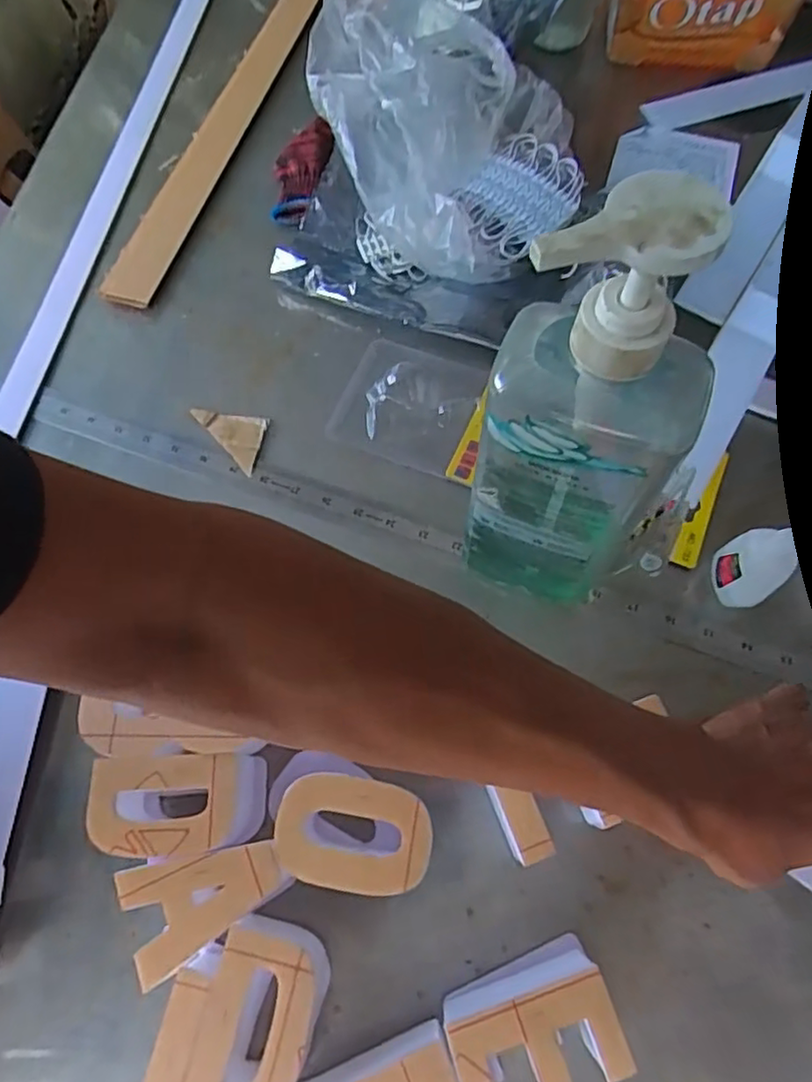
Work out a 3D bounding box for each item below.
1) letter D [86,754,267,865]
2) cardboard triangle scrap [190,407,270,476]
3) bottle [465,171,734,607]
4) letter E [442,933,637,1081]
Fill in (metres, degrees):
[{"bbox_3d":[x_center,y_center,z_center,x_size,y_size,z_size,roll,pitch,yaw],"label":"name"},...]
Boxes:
[{"bbox_3d":[-0.133,0.159,0.394,0.086,0.058,0.054,-6,67,0],"label":"letter D"},{"bbox_3d":[-0.129,-0.087,0.512,0.038,0.005,0.071,-40,73,-14],"label":"cardboard triangle scrap"},{"bbox_3d":[0.083,-0.042,0.329,0.086,0.286,0.054,17,70,7],"label":"bottle"},{"bbox_3d":[0.065,0.254,0.343,0.083,0.047,0.052,-20,68,-6],"label":"letter E"}]

